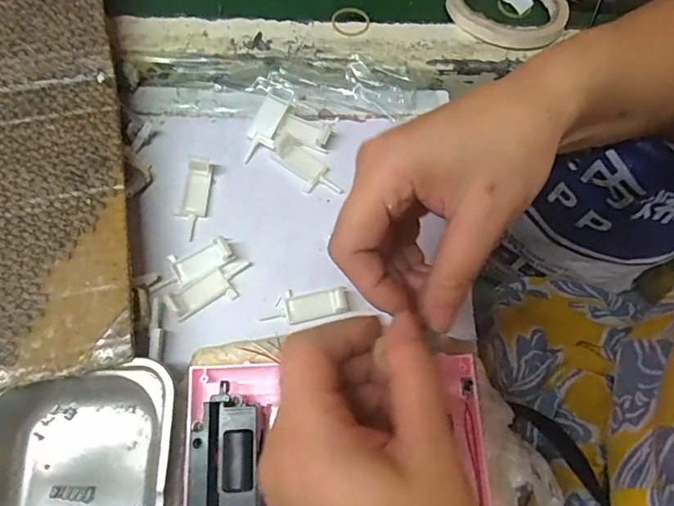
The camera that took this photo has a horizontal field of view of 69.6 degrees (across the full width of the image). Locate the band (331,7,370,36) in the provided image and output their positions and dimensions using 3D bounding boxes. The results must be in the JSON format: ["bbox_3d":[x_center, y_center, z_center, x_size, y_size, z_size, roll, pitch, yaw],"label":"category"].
[{"bbox_3d":[0.011,-0.188,0.394,0.030,0.004,0.030,12,70,0],"label":"band"}]

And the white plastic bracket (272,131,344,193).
[{"bbox_3d":[-0.023,-0.063,0.360,0.059,0.013,0.025,41,74,-3],"label":"white plastic bracket"}]

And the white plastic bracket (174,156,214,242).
[{"bbox_3d":[-0.103,-0.040,0.345,0.018,0.015,0.057,7,70,-2],"label":"white plastic bracket"}]

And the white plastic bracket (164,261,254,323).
[{"bbox_3d":[-0.083,0.023,0.323,0.058,0.015,0.021,-27,75,-13],"label":"white plastic bracket"}]

